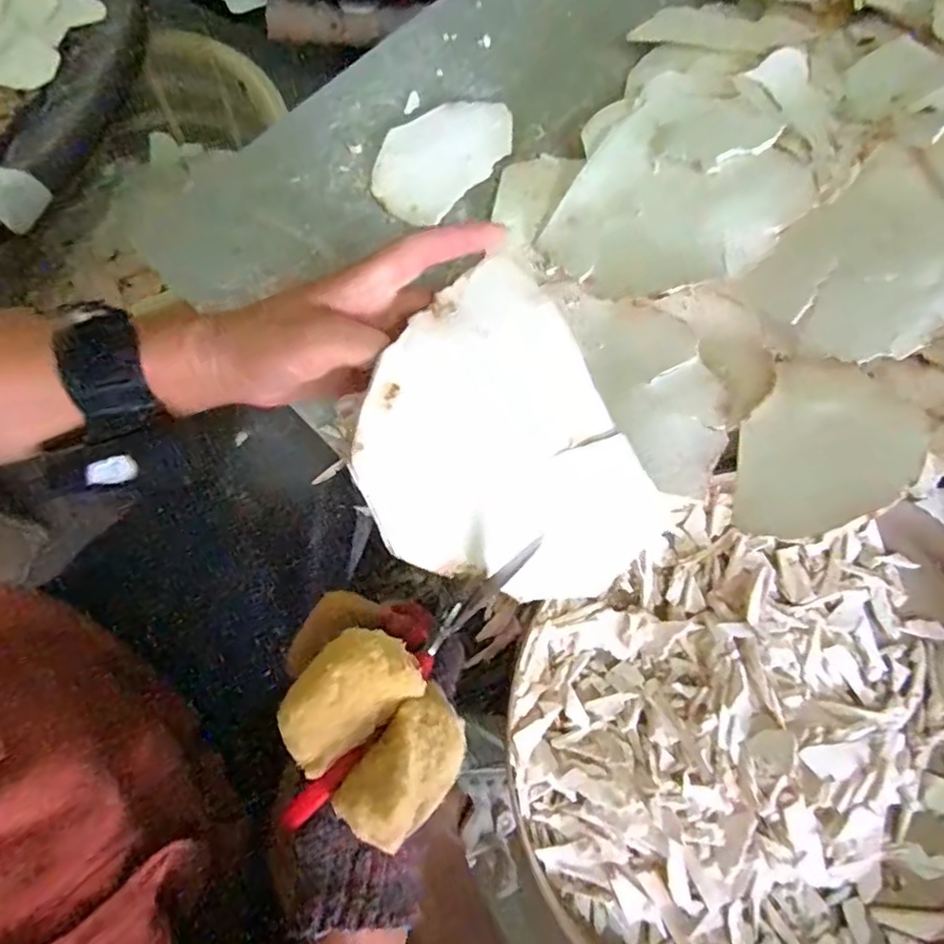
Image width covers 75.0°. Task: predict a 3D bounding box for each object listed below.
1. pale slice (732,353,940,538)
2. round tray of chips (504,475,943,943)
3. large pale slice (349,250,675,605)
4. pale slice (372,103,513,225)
[{"bbox_3d":[0.202,-0.011,0.352,0.086,0.005,0.130,32,68,23],"label":"pale slice"},{"bbox_3d":[0.177,0.155,0.357,0.311,0.044,0.294,0,74,0],"label":"round tray of chips"},{"bbox_3d":[0.014,-0.009,0.313,0.135,0.010,0.173,-30,94,-17],"label":"large pale slice"},{"bbox_3d":[-0.024,-0.240,0.464,0.116,0.009,0.073,-44,84,-10],"label":"pale slice"}]

